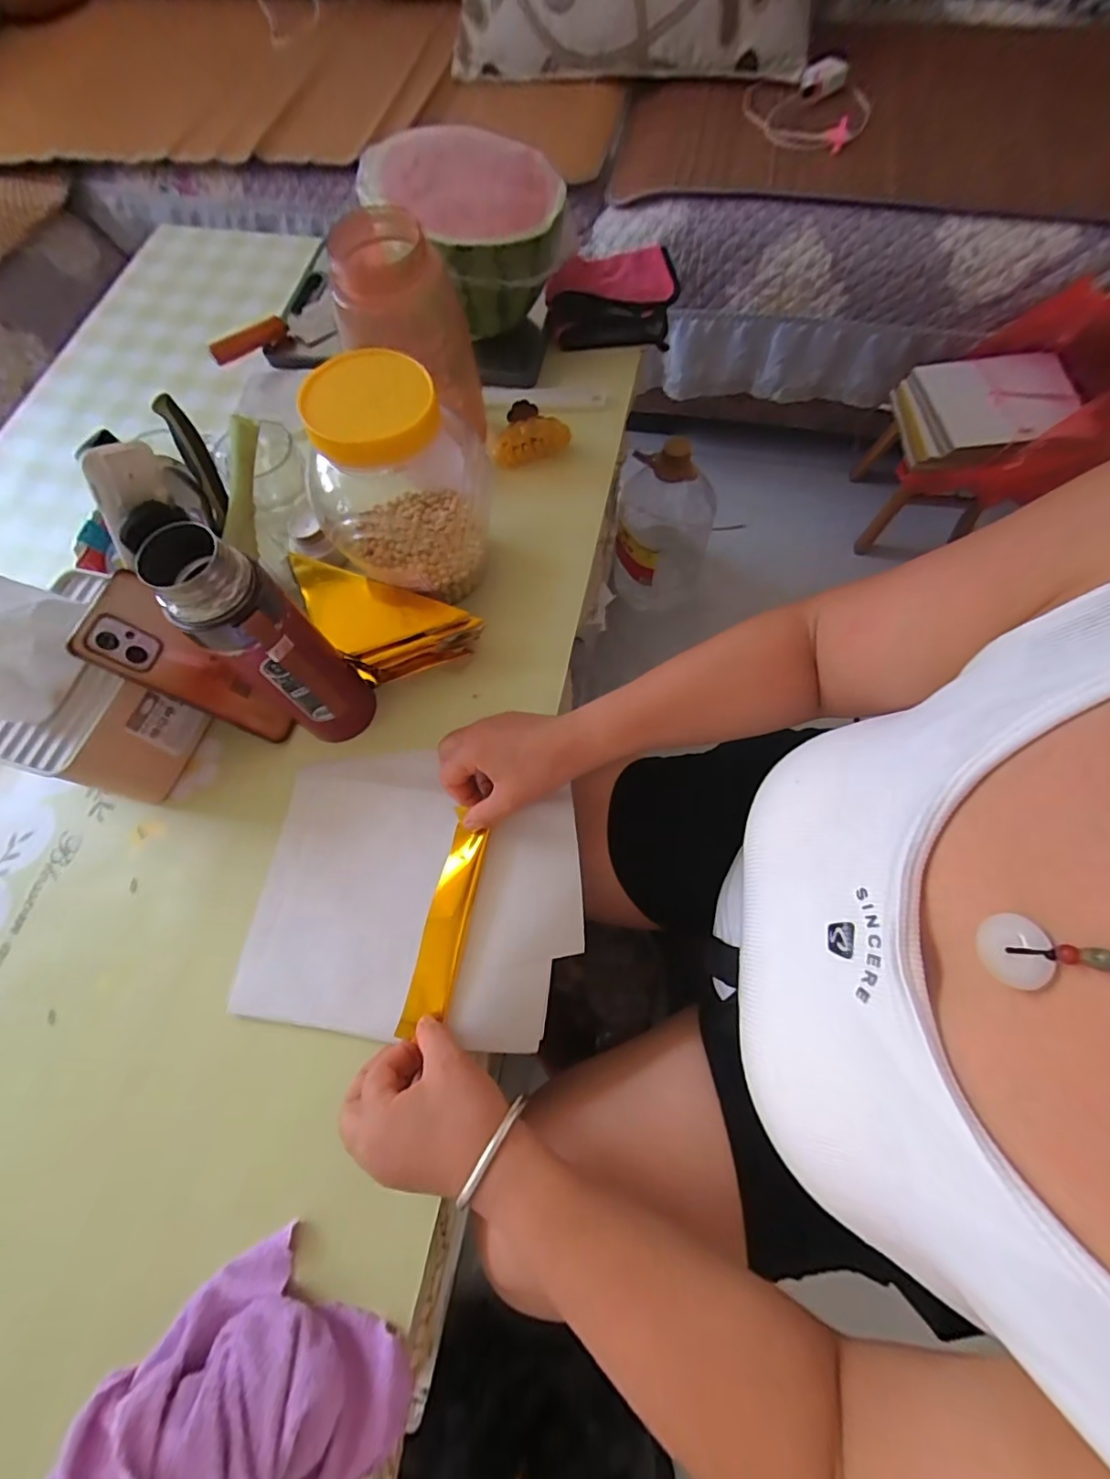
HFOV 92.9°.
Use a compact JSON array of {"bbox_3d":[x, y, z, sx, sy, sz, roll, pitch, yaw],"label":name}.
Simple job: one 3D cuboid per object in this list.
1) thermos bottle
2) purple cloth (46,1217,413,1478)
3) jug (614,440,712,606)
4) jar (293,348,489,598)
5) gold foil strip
[{"bbox_3d":[-0.195,-0.059,0.390,0.063,0.220,0.068,-18,69,-5],"label":"thermos bottle"},{"bbox_3d":[-0.216,0.453,0.288,0.162,0.060,0.272,29,73,13],"label":"purple cloth"},{"bbox_3d":[0.196,-0.378,0.946,0.167,0.348,0.137,13,70,8],"label":"jug"},{"bbox_3d":[-0.131,-0.212,0.456,0.124,0.191,0.123,-1,68,2],"label":"jar"},{"bbox_3d":[-0.084,0.141,0.413,0.031,0.017,0.158,10,70,7],"label":"gold foil strip"}]

